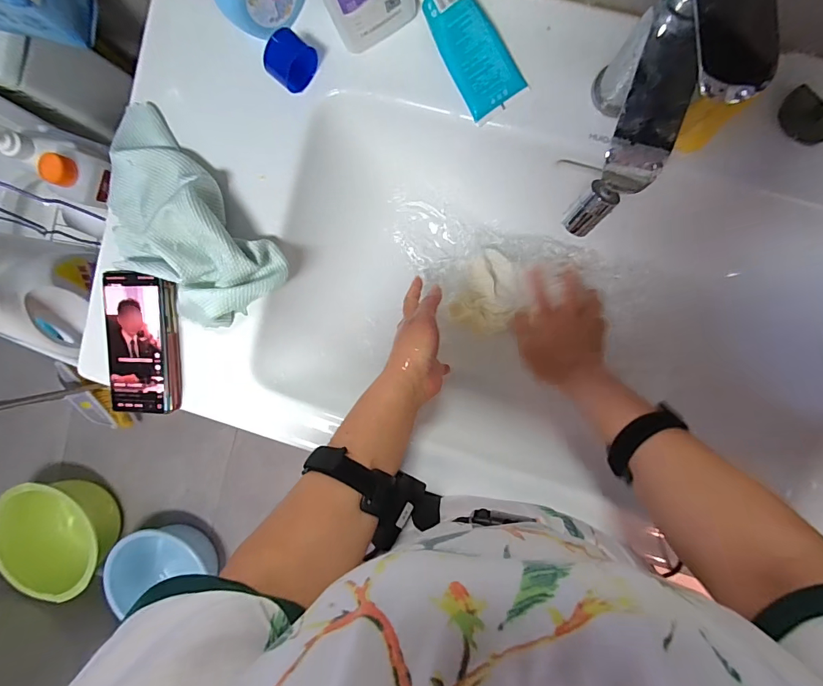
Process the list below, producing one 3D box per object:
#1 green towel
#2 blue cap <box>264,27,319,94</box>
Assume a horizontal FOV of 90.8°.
[{"bbox_3d":[-0.263,-0.126,0.437,0.141,0.062,0.245,-41,90,8],"label":"green towel"},{"bbox_3d":[-0.125,-0.288,0.419,0.033,0.046,0.045,40,98,1],"label":"blue cap"}]

